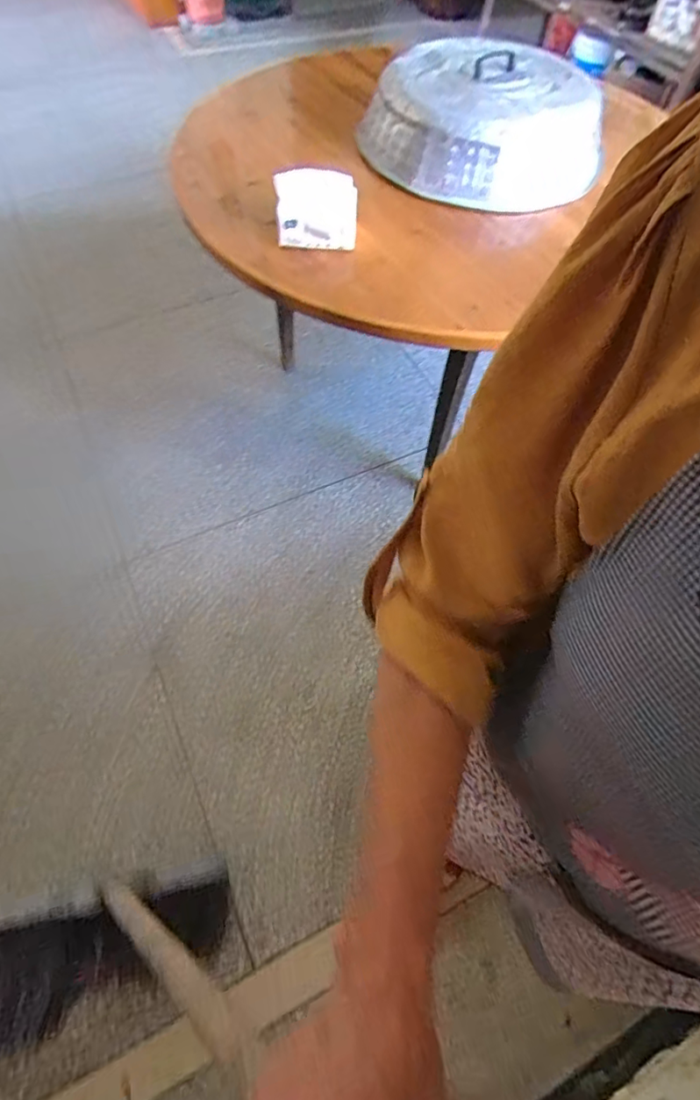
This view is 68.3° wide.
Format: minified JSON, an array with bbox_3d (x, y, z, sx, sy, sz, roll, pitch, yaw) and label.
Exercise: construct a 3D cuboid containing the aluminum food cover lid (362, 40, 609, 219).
[{"bbox_3d":[0.263,-0.901,1.085,0.431,0.139,0.444,1,61,-1],"label":"aluminum food cover lid"}]

